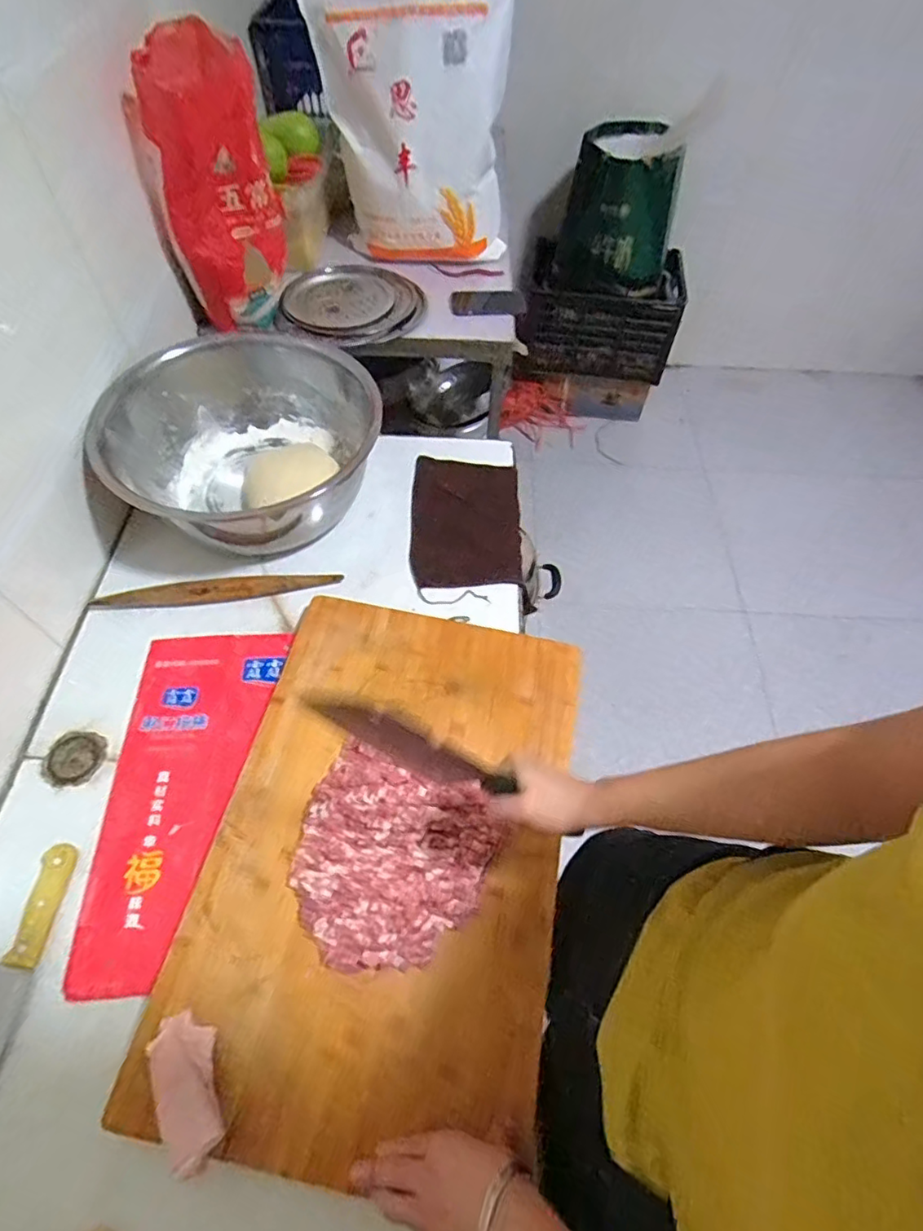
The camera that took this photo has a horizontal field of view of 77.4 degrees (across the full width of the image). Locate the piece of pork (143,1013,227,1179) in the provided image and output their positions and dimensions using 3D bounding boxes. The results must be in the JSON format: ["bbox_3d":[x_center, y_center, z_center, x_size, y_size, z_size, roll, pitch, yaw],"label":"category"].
[{"bbox_3d":[-0.236,0.410,0.500,0.049,0.019,0.112,-25,61,-16],"label":"piece of pork"}]

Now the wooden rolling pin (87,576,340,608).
[{"bbox_3d":[-0.342,-0.033,0.809,0.327,0.024,0.034,-5,58,-5],"label":"wooden rolling pin"}]

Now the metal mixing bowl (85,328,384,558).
[{"bbox_3d":[-0.337,-0.269,0.901,0.385,0.170,0.385,1,57,-1],"label":"metal mixing bowl"}]

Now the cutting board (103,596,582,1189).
[{"bbox_3d":[-0.076,0.239,0.635,0.367,0.024,0.552,10,58,5],"label":"cutting board"}]

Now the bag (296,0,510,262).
[{"bbox_3d":[-0.095,-0.982,1.133,0.384,0.456,0.221,-7,58,-6],"label":"bag"}]

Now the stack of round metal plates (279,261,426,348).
[{"bbox_3d":[-0.213,-0.642,1.179,0.272,0.036,0.269,9,58,4],"label":"stack of round metal plates"}]

